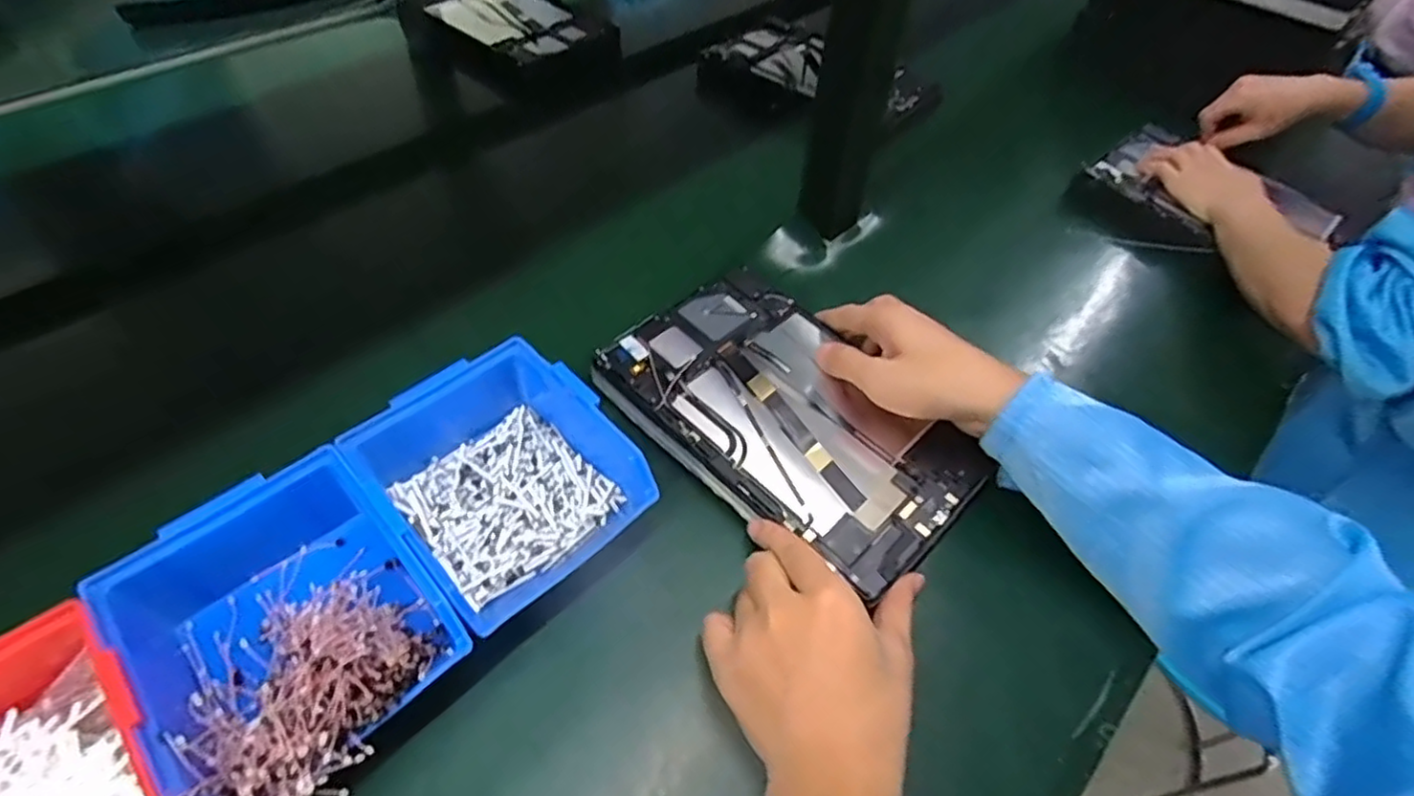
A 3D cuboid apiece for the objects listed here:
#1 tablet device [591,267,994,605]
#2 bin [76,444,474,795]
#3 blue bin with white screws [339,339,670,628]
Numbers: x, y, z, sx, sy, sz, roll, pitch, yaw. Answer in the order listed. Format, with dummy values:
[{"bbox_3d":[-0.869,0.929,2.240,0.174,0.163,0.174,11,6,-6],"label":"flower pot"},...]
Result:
[{"bbox_3d":[0.052,0.010,0.449,0.151,0.016,0.239,-33,60,-27],"label":"tablet device"},{"bbox_3d":[-0.202,0.115,0.332,0.157,0.060,0.120,38,58,24],"label":"bin"},{"bbox_3d":[-0.124,0.042,0.396,0.146,0.060,0.123,38,58,24],"label":"blue bin with white screws"}]

